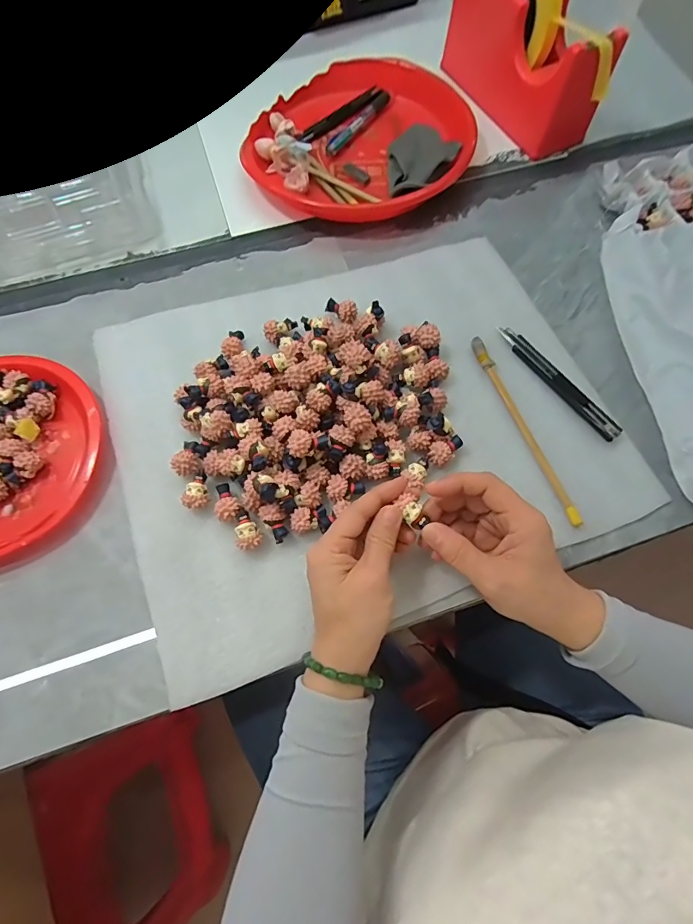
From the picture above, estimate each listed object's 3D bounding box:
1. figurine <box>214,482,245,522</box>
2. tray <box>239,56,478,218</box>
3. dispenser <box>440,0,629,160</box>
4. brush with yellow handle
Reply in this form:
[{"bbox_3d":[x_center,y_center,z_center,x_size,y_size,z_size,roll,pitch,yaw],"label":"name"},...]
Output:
[{"bbox_3d":[-0.094,0.033,0.344,0.019,0.017,0.031,-31,71,-11],"label":"figurine"},{"bbox_3d":[0.024,-0.380,0.501,0.235,0.028,0.251,15,69,7],"label":"tray"},{"bbox_3d":[0.200,-0.458,0.482,0.072,0.120,0.217,-27,70,-10],"label":"dispenser"},{"bbox_3d":[0.150,-0.032,0.370,0.011,0.009,0.182,-19,69,-7],"label":"brush with yellow handle"}]

